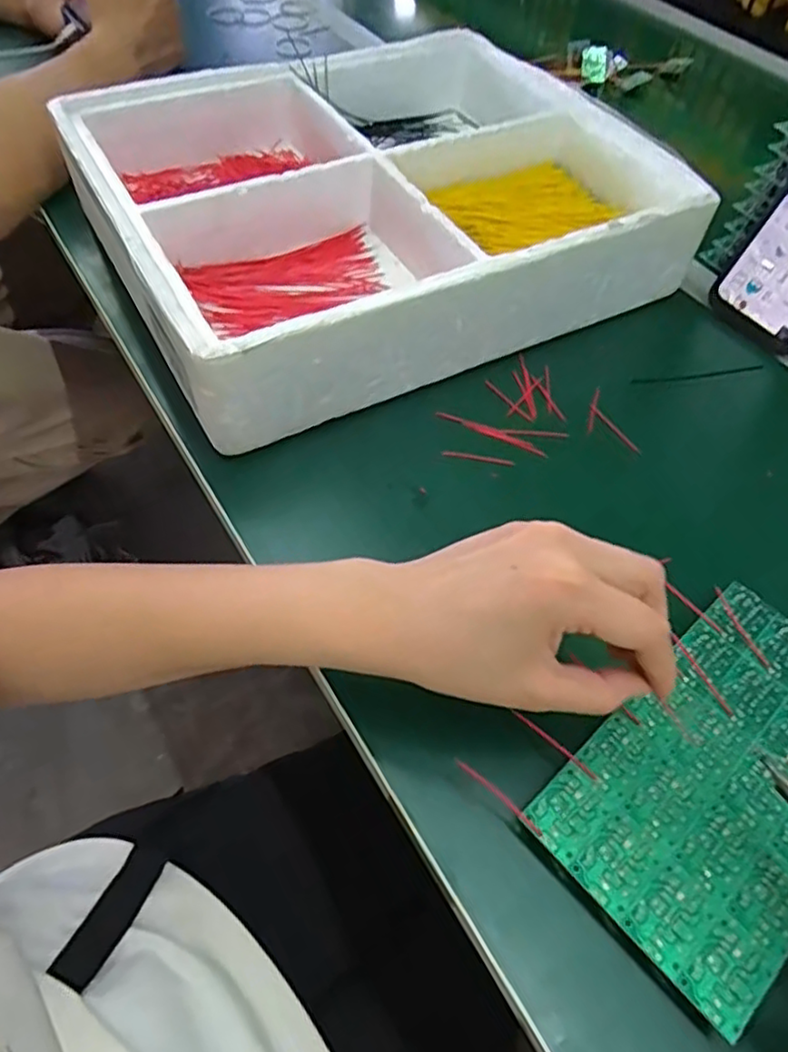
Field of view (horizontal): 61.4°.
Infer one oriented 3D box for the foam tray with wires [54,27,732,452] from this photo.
[{"bbox_3d":[-0.014,-0.241,0.496,0.376,0.080,0.311,-23,59,-19],"label":"foam tray with wires"}]

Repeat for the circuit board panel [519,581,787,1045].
[{"bbox_3d":[0.150,0.107,0.293,0.172,0.005,0.100,-35,64,-26],"label":"circuit board panel"}]

